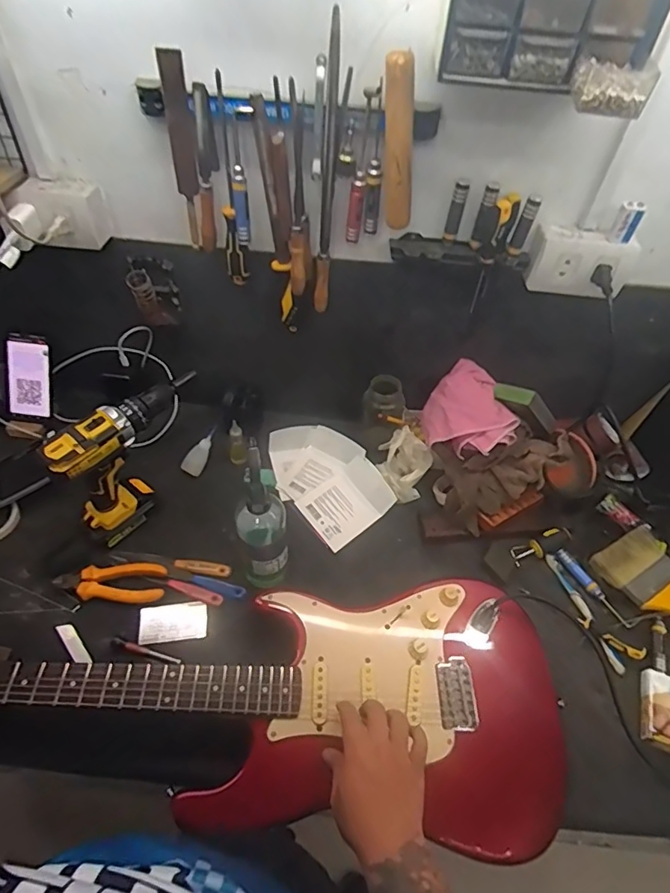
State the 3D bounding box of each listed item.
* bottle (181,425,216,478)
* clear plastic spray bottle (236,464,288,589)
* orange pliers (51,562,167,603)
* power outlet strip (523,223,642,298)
[{"bbox_3d":[-0.222,0.007,0.855,0.030,0.017,0.087,26,82,19],"label":"bottle"},{"bbox_3d":[-0.096,0.115,0.690,0.063,0.216,0.078,-9,51,-10],"label":"clear plastic spray bottle"},{"bbox_3d":[-0.314,0.186,0.720,0.143,0.019,0.059,3,50,0],"label":"orange pliers"},{"bbox_3d":[0.318,-0.237,0.669,0.125,0.078,0.040,10,50,6],"label":"power outlet strip"}]

